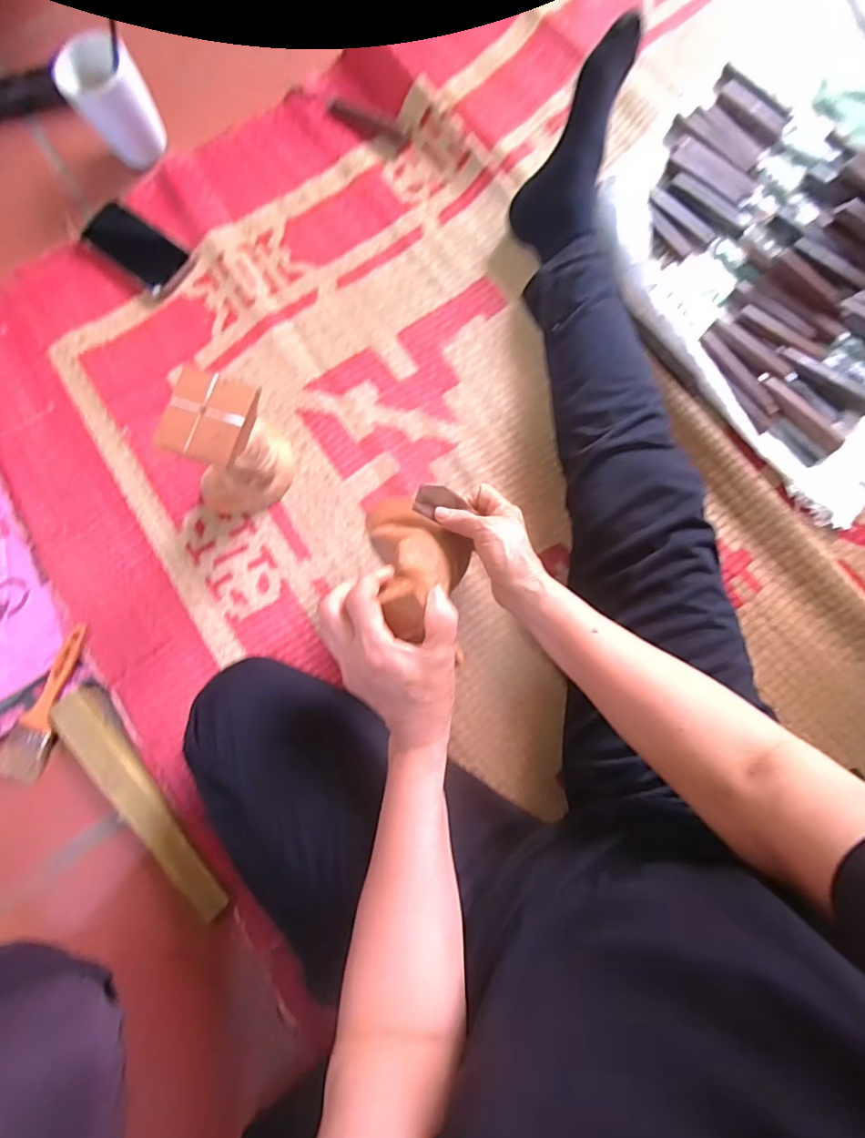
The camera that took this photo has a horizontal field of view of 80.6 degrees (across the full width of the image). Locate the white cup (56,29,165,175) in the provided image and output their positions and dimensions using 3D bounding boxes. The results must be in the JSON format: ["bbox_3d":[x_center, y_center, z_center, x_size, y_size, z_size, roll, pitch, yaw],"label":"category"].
[{"bbox_3d":[-0.392,-0.575,0.631,0.086,0.094,0.077,-39,82,-2],"label":"white cup"}]

